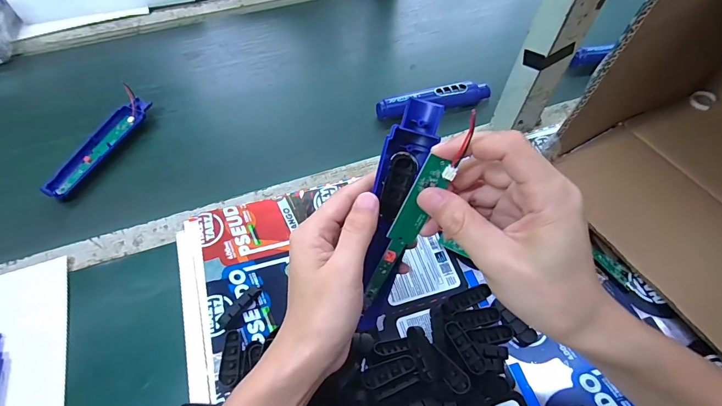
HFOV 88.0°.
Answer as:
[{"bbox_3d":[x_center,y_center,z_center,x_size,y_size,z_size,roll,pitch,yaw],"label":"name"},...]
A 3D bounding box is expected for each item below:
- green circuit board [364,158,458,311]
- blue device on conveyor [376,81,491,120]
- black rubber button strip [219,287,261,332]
[{"bbox_3d":[0.027,0.026,0.259,0.017,0.133,0.006,20,32,-6],"label":"green circuit board"},{"bbox_3d":[0.107,-0.151,0.545,0.176,0.034,0.033,-15,59,-14],"label":"blue device on conveyor"},{"bbox_3d":[-0.117,0.103,0.365,0.010,0.017,0.049,33,61,16],"label":"black rubber button strip"}]

